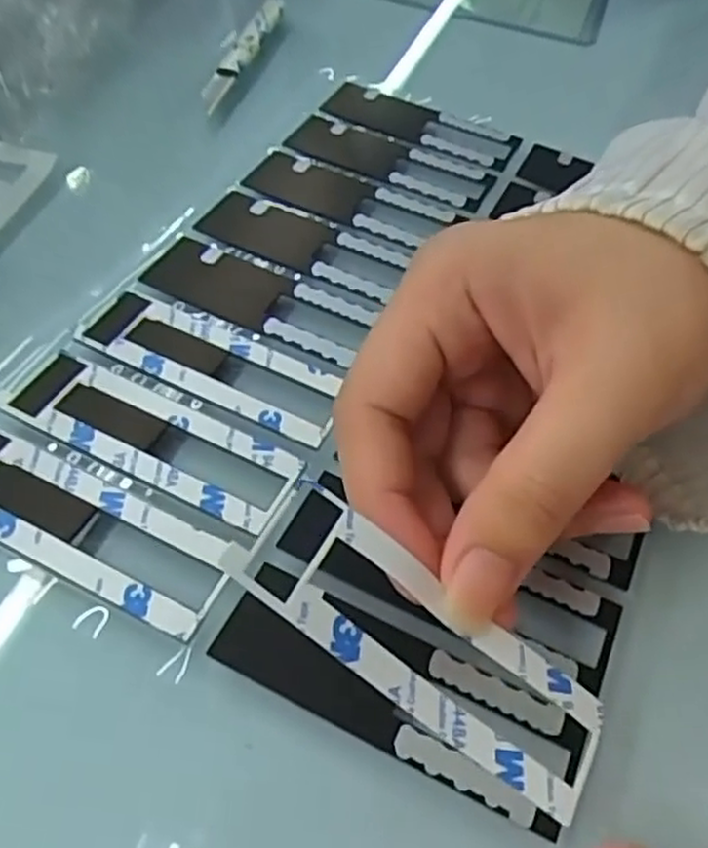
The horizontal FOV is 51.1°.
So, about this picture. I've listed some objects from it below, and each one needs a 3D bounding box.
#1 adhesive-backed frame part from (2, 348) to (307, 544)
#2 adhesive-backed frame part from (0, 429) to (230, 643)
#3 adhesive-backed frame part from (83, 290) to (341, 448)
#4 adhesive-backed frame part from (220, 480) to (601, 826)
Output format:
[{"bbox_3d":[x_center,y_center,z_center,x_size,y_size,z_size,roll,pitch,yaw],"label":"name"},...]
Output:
[{"bbox_3d":[-0.058,0.003,0.212,0.088,0.004,0.027,23,48,15],"label":"adhesive-backed frame part"},{"bbox_3d":[-0.073,0.026,0.194,0.086,0.004,0.027,22,48,14],"label":"adhesive-backed frame part"},{"bbox_3d":[-0.043,-0.021,0.232,0.084,0.004,0.028,23,48,15],"label":"adhesive-backed frame part"},{"bbox_3d":[0.015,0.046,0.154,0.088,0.005,0.028,39,54,-7],"label":"adhesive-backed frame part"}]

